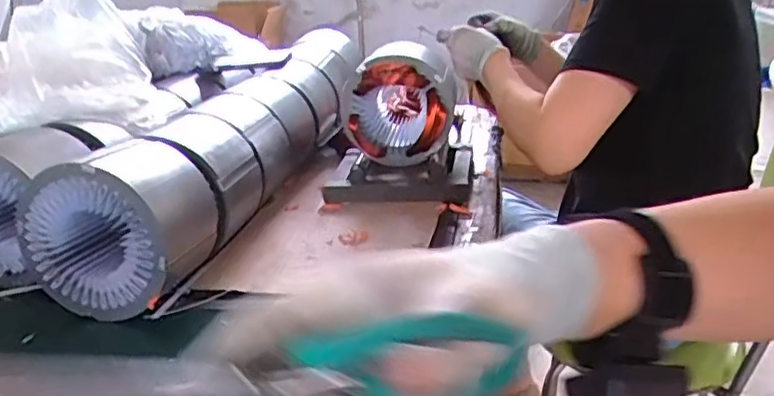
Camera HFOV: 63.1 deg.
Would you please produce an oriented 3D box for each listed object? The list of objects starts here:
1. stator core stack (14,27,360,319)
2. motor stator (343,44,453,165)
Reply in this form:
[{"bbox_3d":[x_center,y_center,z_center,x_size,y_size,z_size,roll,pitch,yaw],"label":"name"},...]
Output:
[{"bbox_3d":[-0.199,-0.107,0.955,0.156,0.148,0.817,3,24,11],"label":"stator core stack"},{"bbox_3d":[0.023,-0.142,0.936,0.148,0.146,0.154,4,23,13],"label":"motor stator"}]

